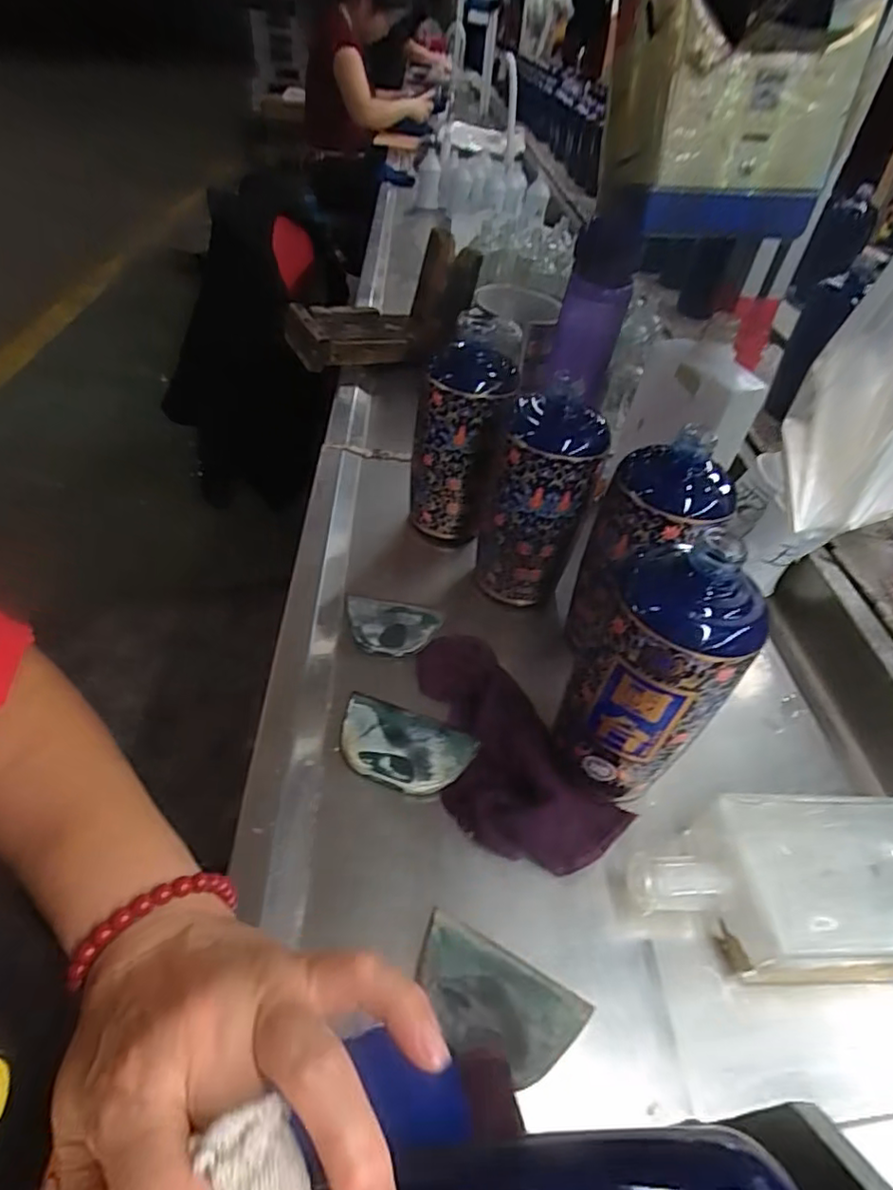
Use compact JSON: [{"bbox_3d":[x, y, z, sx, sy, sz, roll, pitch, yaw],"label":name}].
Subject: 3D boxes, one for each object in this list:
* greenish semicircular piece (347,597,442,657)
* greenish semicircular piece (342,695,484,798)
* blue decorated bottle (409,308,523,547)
[{"bbox_3d":[-0.045,0.024,0.484,0.073,0.008,0.055,8,44,2],"label":"greenish semicircular piece"},{"bbox_3d":[-0.031,0.102,0.408,0.091,0.010,0.057,18,45,12],"label":"greenish semicircular piece"},{"bbox_3d":[0.012,-0.139,0.530,0.081,0.192,0.065,8,44,2],"label":"blue decorated bottle"}]

